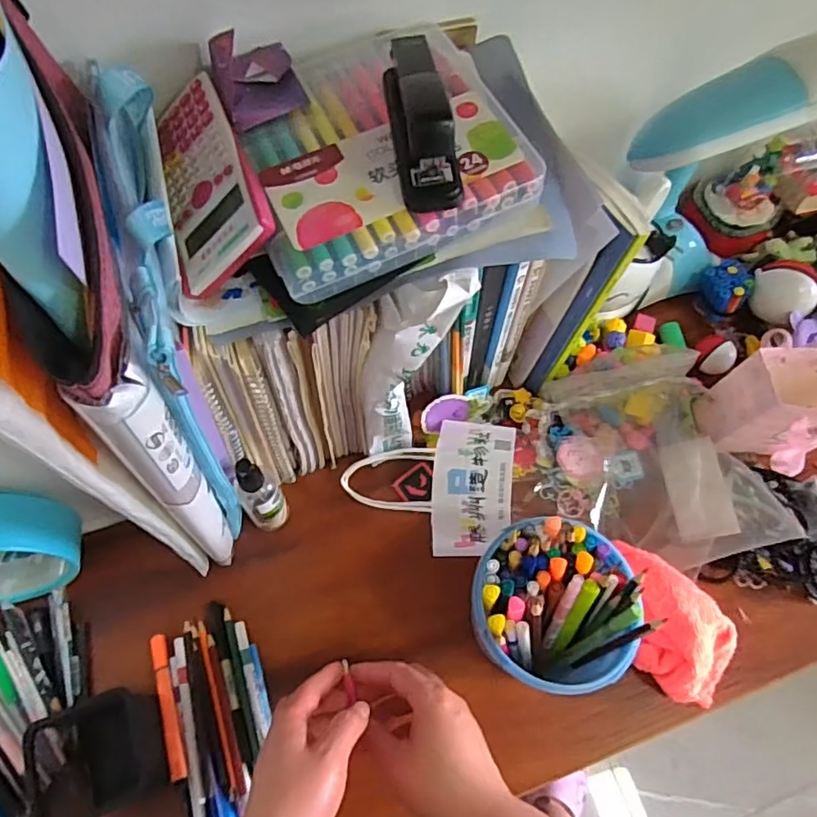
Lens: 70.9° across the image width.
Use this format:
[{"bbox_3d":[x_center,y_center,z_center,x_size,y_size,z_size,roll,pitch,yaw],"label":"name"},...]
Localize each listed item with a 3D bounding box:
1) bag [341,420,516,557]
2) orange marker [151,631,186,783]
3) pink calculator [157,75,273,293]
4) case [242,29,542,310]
[{"bbox_3d":[0.021,0.078,0.597,0.171,0.036,0.137,1,72,15],"label":"bag"},{"bbox_3d":[-0.212,0.261,0.508,0.014,0.016,0.121,-18,66,-10],"label":"orange marker"},{"bbox_3d":[-0.140,-0.155,0.398,0.078,0.019,0.146,-33,68,24],"label":"pink calculator"},{"bbox_3d":[-0.027,-0.188,0.409,0.187,0.042,0.190,-21,66,-11],"label":"case"}]

